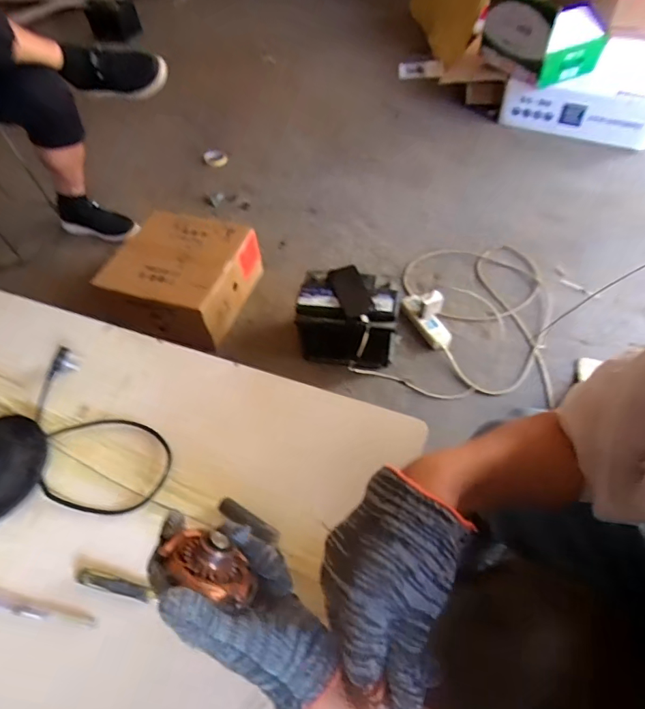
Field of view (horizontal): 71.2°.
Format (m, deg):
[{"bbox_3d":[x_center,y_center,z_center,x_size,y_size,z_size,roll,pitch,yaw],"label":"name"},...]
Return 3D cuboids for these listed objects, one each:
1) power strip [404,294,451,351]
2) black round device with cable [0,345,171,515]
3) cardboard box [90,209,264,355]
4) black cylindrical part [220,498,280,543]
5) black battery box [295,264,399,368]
[{"bbox_3d":[0.274,-0.091,1.196,0.061,0.037,0.170,-32,74,-16],"label":"power strip"},{"bbox_3d":[-0.344,0.132,0.559,0.263,0.031,0.223,35,65,24],"label":"black round device with cable"},{"bbox_3d":[-0.383,-0.212,1.240,0.320,0.160,0.369,17,57,17],"label":"cardboard box"},{"bbox_3d":[-0.084,0.186,0.504,0.078,0.017,0.019,26,62,19],"label":"black cylindrical part"},{"bbox_3d":[0.061,-0.082,1.101,0.234,0.174,0.193,11,55,13],"label":"black battery box"}]

